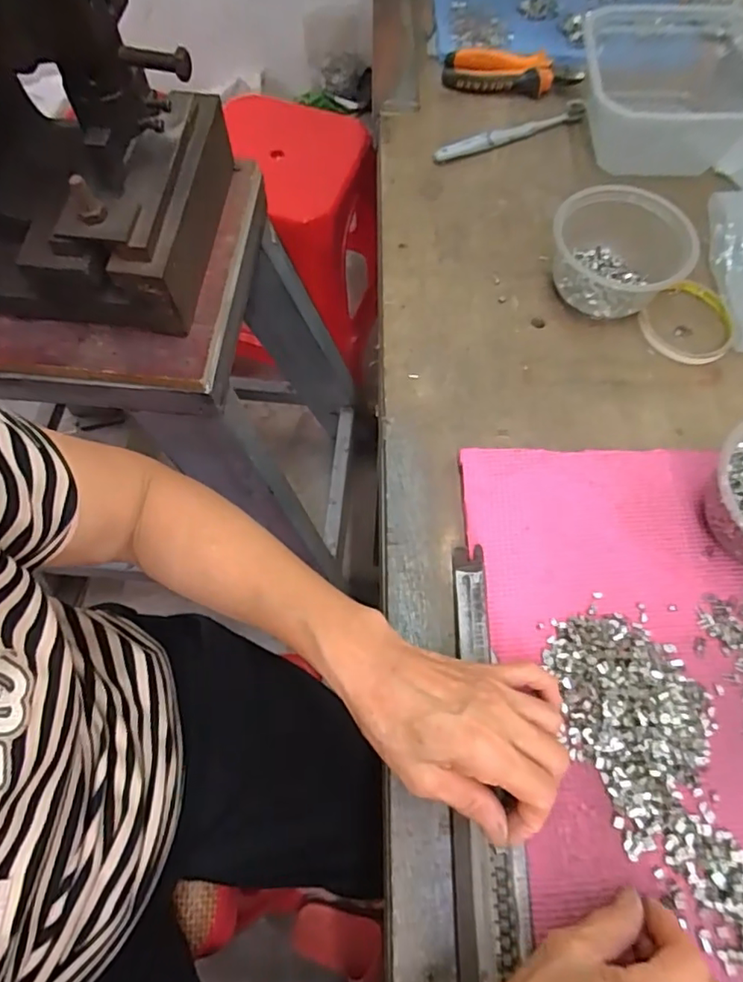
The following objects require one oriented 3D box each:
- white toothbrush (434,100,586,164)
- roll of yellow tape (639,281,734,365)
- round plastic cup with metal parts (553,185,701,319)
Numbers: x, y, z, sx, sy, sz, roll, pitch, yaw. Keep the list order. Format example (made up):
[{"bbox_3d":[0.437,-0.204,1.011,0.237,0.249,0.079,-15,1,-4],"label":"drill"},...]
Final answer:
[{"bbox_3d":[0.145,-0.378,0.584,0.181,0.012,0.021,-25,68,-10],"label":"white toothbrush"},{"bbox_3d":[0.282,-0.151,0.490,0.076,0.011,0.087,36,71,16],"label":"roll of yellow tape"},{"bbox_3d":[0.212,-0.206,0.483,0.115,0.068,0.090,21,68,10],"label":"round plastic cup with metal parts"}]

